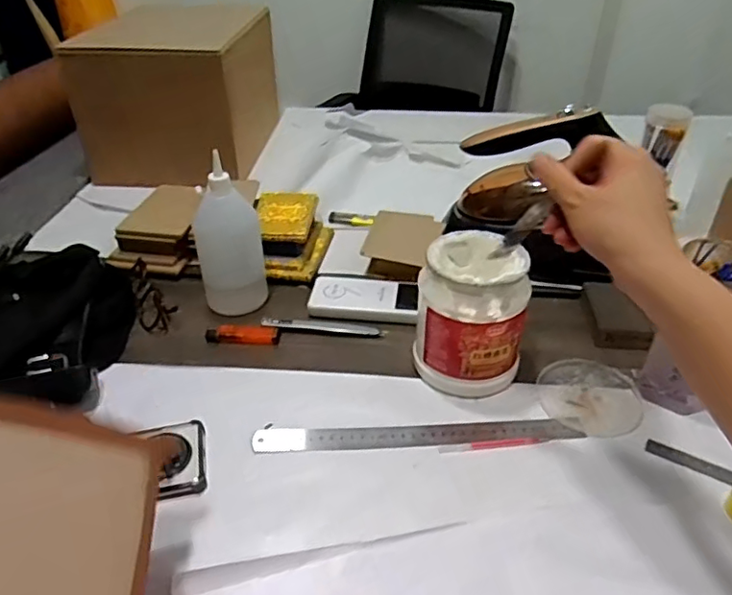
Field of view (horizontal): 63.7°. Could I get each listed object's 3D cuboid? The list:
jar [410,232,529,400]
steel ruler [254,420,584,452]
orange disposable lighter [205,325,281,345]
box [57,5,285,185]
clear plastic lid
[{"bbox_3d":[0.110,0.016,0.624,0.109,0.139,0.110,7,39,10],"label":"jar"},{"bbox_3d":[0.047,0.135,0.582,0.312,0.005,0.024,-2,39,-1],"label":"steel ruler"},{"bbox_3d":[-0.147,0.045,0.705,0.086,0.009,0.026,-1,38,0],"label":"orange disposable lighter"},{"bbox_3d":[-0.324,-0.378,1.063,0.282,0.221,0.329,1,38,3],"label":"box"},{"bbox_3d":[0.235,0.103,0.617,0.103,0.007,0.099,0,38,0],"label":"clear plastic lid"}]

